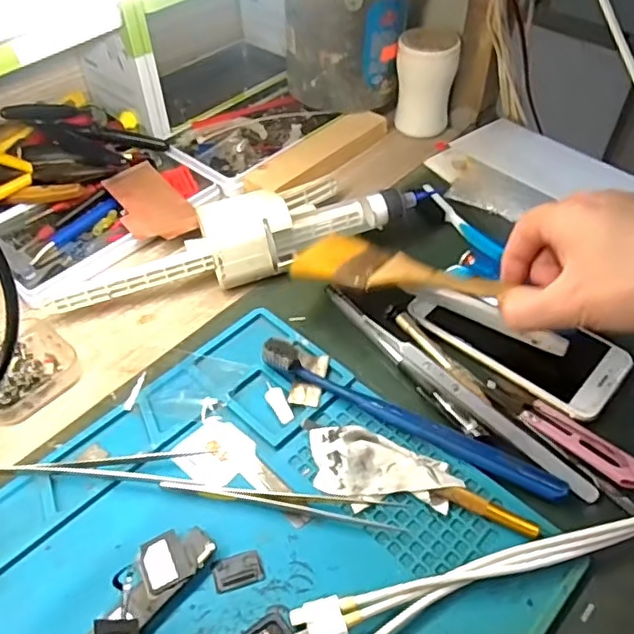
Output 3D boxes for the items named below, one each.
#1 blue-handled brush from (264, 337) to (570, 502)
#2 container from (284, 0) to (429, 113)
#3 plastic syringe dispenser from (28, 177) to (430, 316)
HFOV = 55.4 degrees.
[{"bbox_3d":[0.051,0.055,0.345,0.182,0.021,0.017,21,51,19],"label":"blue-handled brush"},{"bbox_3d":[0.034,-0.265,0.564,0.111,0.123,0.114,15,49,14],"label":"container"},{"bbox_3d":[-0.058,-0.057,0.428,0.271,0.047,0.052,-10,48,-9],"label":"plastic syringe dispenser"}]

